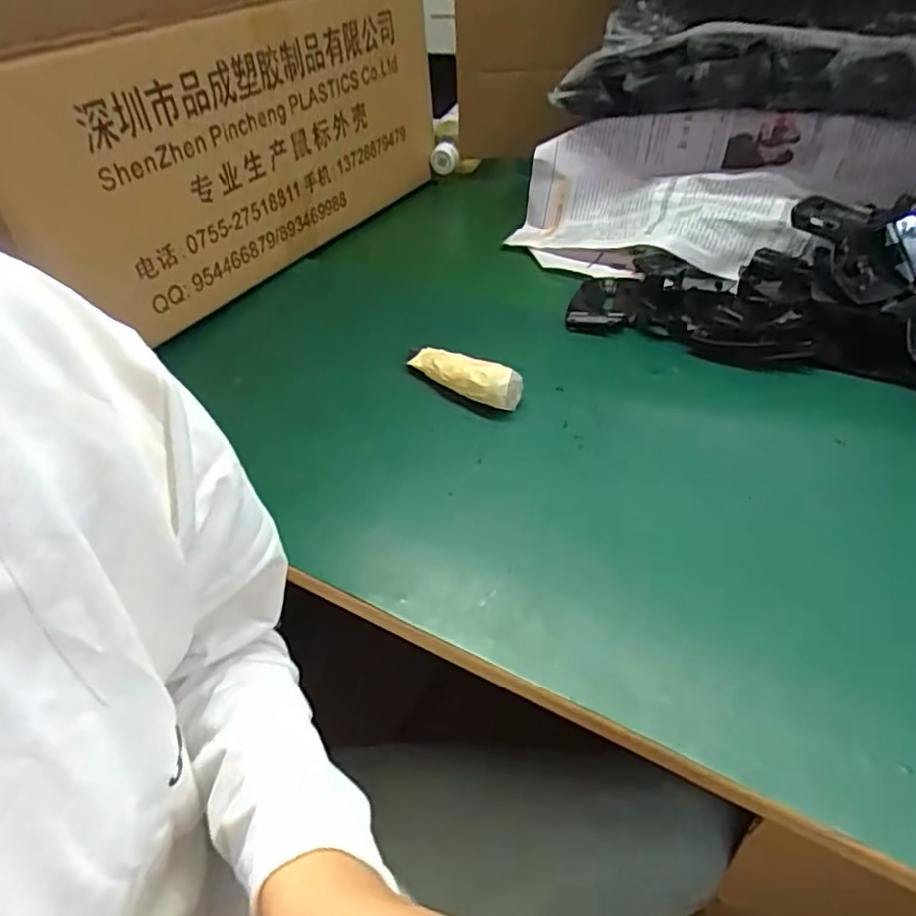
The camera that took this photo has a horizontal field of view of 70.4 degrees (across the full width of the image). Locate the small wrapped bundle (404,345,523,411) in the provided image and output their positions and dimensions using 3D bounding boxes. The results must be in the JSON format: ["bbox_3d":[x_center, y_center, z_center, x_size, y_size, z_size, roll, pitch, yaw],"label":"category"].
[{"bbox_3d":[0.004,-0.057,0.449,0.091,0.025,0.026,30,54,34],"label":"small wrapped bundle"}]

